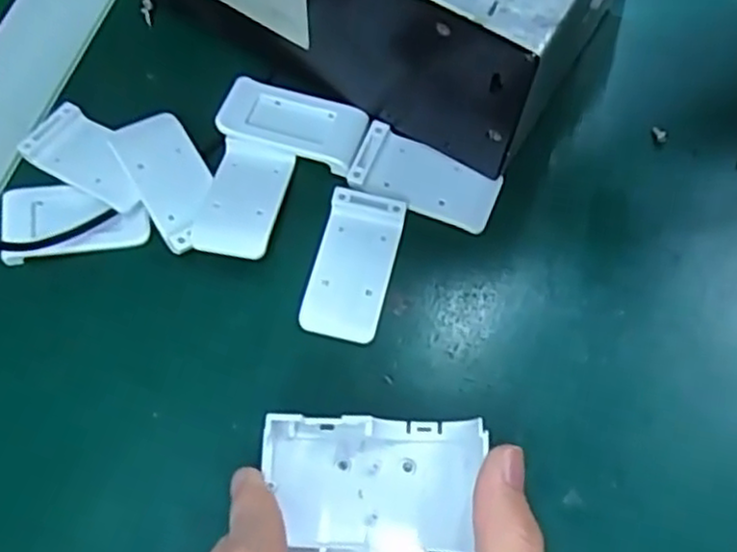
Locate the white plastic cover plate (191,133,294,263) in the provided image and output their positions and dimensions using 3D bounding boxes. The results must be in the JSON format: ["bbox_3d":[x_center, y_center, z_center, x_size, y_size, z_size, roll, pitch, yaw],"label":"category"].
[{"bbox_3d":[-0.046,-0.030,0.268,0.028,0.006,0.048,11,68,2],"label":"white plastic cover plate"}]

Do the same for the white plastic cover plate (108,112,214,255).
[{"bbox_3d":[-0.074,-0.036,0.273,0.027,0.010,0.057,-29,72,-13],"label":"white plastic cover plate"}]

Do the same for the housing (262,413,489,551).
[{"bbox_3d":[0.000,0.077,0.218,0.064,0.020,0.069,5,68,0],"label":"housing"}]

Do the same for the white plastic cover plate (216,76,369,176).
[{"bbox_3d":[-0.030,-0.060,0.283,0.055,0.005,0.028,19,68,6],"label":"white plastic cover plate"}]

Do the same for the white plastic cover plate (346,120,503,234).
[{"bbox_3d":[0.022,-0.037,0.277,0.054,0.005,0.028,22,69,7],"label":"white plastic cover plate"}]

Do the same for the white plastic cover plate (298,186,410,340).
[{"bbox_3d":[-0.005,-0.005,0.264,0.028,0.007,0.055,14,68,4],"label":"white plastic cover plate"}]

